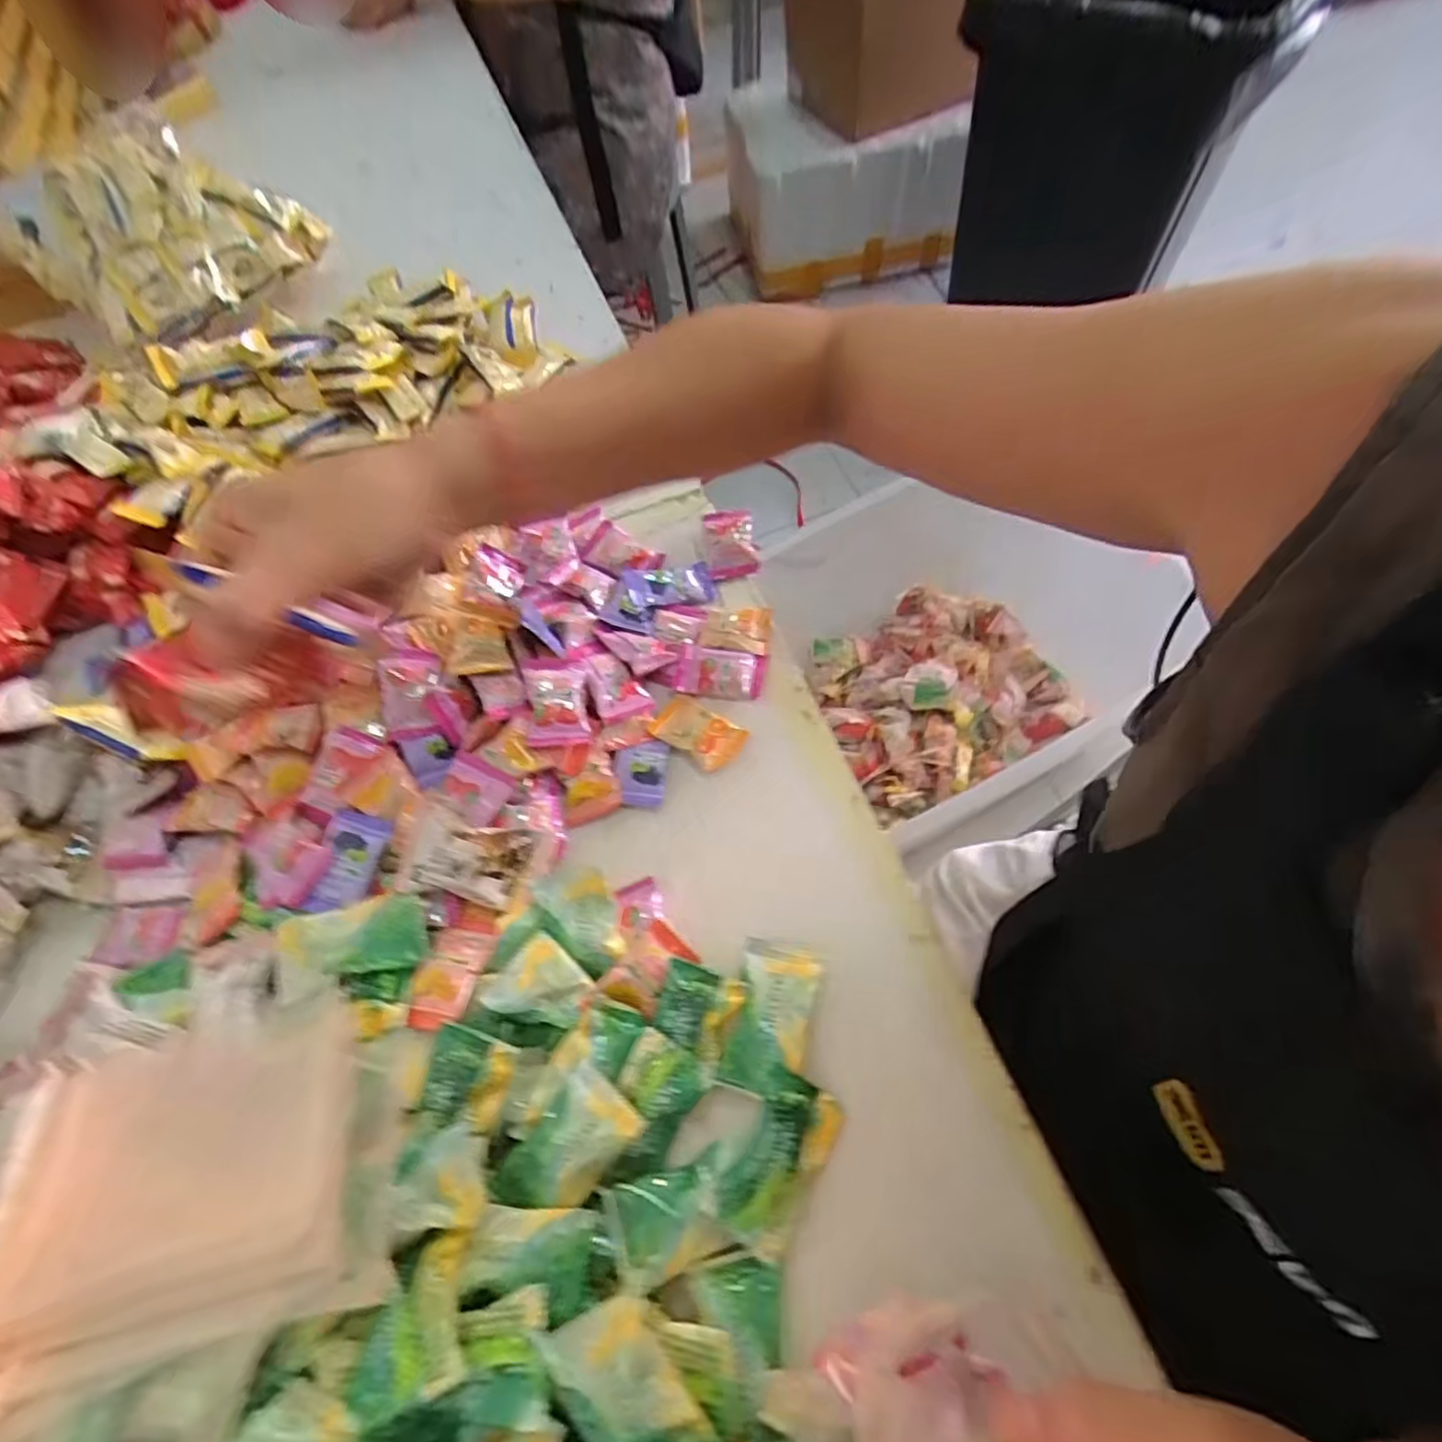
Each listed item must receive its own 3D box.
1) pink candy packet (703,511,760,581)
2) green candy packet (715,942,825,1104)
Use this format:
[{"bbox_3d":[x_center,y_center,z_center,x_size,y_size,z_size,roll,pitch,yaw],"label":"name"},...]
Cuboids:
[{"bbox_3d":[0.007,-0.123,0.485,0.032,0.011,0.055,-4,60,-4],"label":"pink candy packet"},{"bbox_3d":[0.027,0.144,0.343,0.042,0.008,0.068,14,61,6],"label":"green candy packet"}]

